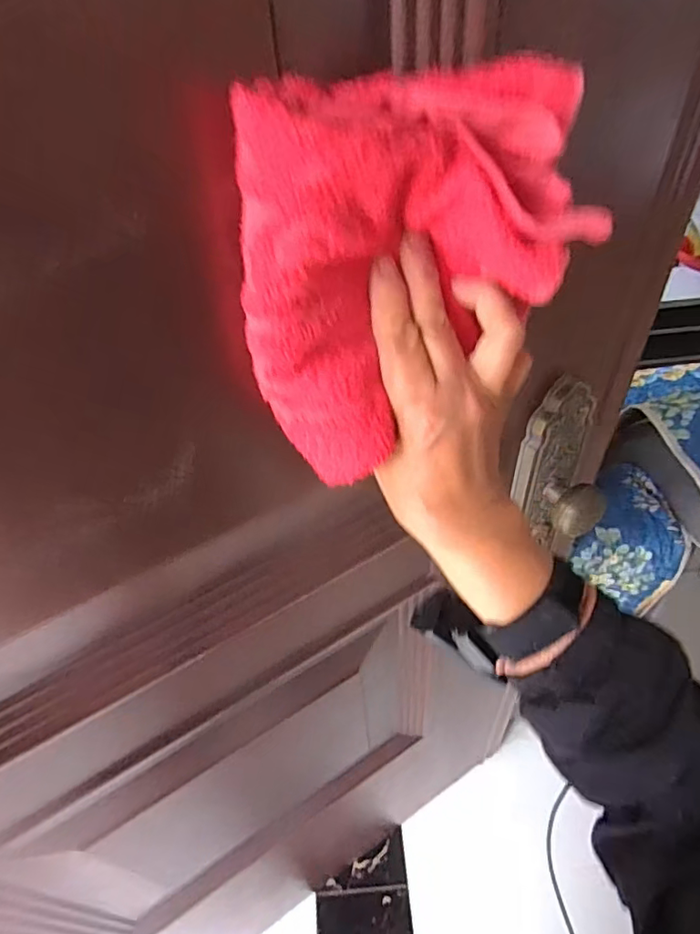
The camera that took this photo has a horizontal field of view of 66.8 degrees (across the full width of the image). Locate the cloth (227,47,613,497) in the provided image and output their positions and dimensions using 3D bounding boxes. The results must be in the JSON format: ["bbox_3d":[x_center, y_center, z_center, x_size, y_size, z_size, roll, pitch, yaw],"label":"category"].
[{"bbox_3d":[0.029,-0.086,0.239,0.150,0.147,0.066,-17,46,-12],"label":"cloth"}]

